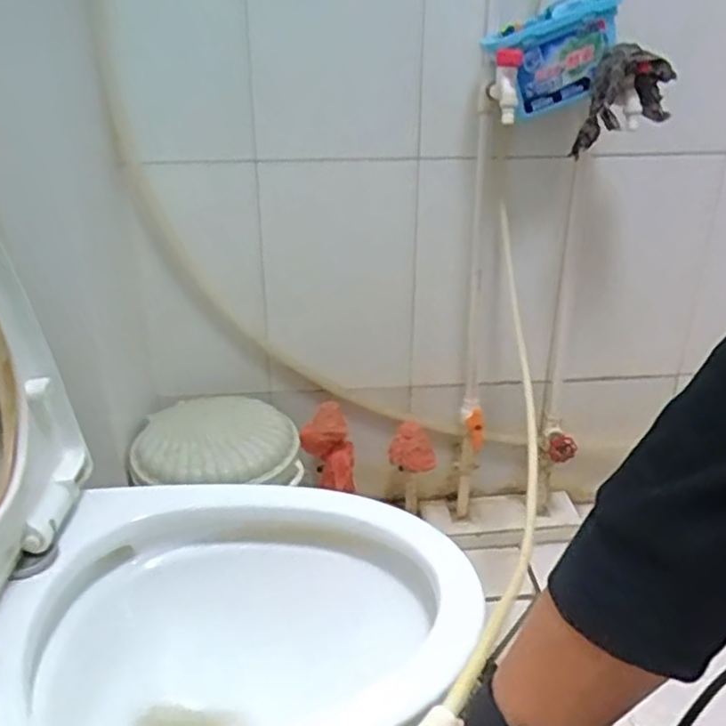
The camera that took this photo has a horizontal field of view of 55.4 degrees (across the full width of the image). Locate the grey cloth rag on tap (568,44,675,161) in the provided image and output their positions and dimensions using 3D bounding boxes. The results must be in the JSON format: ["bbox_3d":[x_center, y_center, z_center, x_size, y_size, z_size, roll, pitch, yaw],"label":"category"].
[{"bbox_3d":[0.345,-0.343,0.913,0.102,0.135,0.063,0,26,-2],"label":"grey cloth rag on tap"}]

